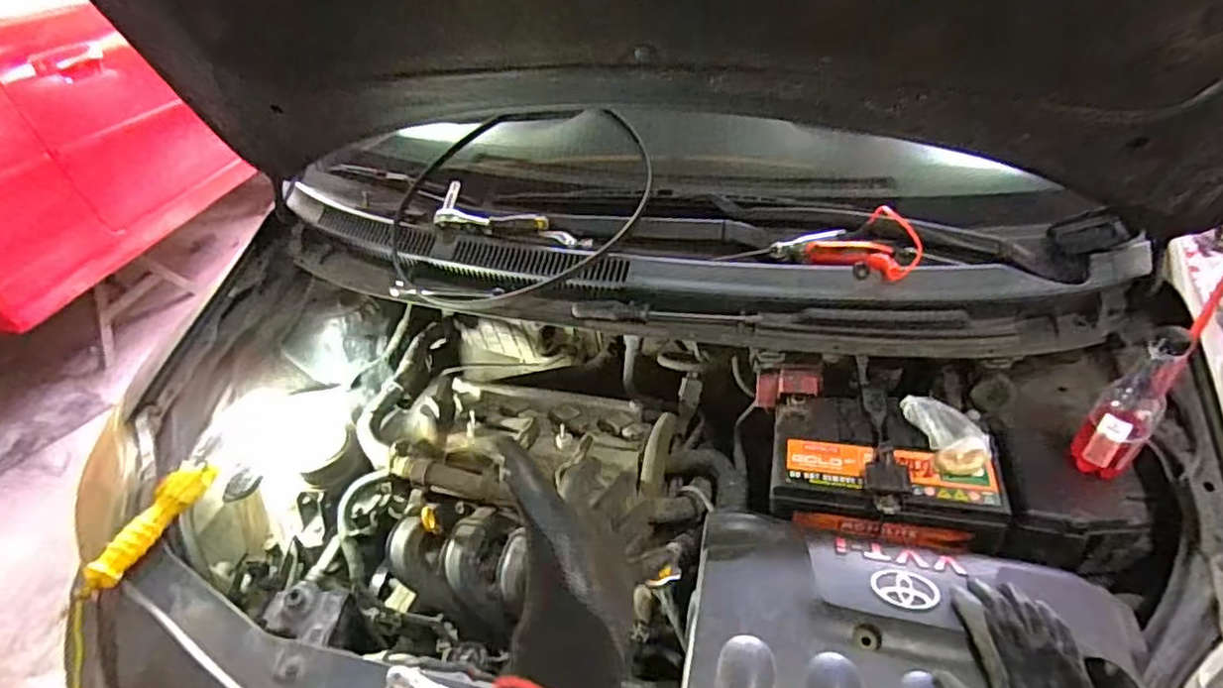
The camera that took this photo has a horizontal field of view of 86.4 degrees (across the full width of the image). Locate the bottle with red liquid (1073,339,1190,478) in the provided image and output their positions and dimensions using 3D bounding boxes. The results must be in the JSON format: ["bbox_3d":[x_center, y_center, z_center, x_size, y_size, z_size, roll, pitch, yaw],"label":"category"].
[{"bbox_3d":[0.559,0.078,0.708,0.056,0.188,0.056,-32,48,-28],"label":"bottle with red liquid"}]

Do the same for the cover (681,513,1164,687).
[{"bbox_3d":[0.290,0.292,0.625,0.426,0.052,0.241,6,42,12],"label":"cover"}]

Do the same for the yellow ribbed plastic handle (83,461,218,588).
[{"bbox_3d":[-0.568,0.215,0.804,0.034,0.039,0.173,9,43,15],"label":"yellow ribbed plastic handle"}]

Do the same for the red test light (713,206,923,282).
[{"bbox_3d":[0.285,-0.147,0.869,0.240,0.058,0.103,10,43,17],"label":"red test light"}]

